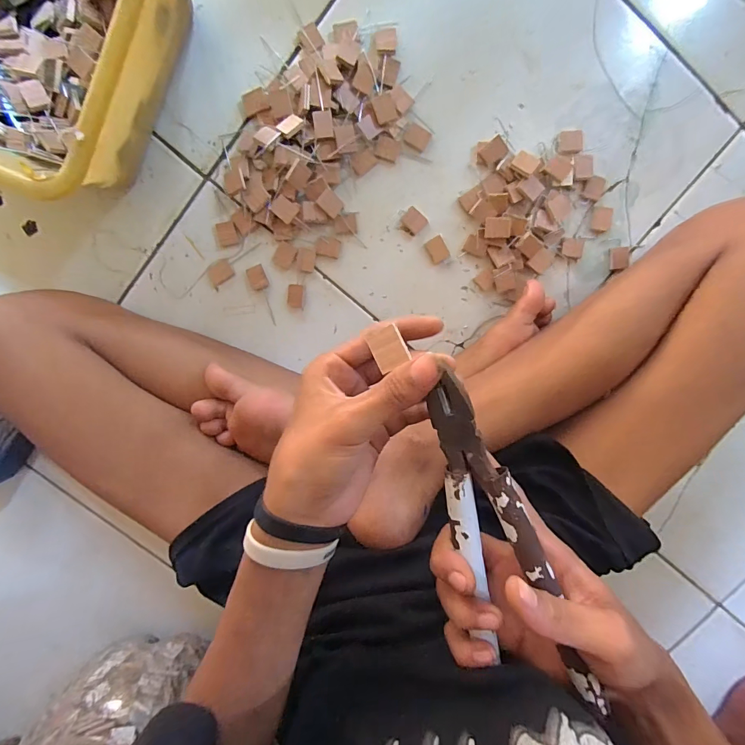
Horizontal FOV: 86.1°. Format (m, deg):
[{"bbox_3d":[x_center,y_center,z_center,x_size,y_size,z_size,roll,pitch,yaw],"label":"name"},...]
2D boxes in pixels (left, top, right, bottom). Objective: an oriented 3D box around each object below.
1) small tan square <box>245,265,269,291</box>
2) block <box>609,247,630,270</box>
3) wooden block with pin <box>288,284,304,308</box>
[{"bbox_3d":[-0.125,-0.102,0.433,0.020,0.004,0.025,-21,99,3],"label":"small tan square"},{"bbox_3d":[0.269,-0.124,0.434,0.019,0.006,0.023,-5,100,0],"label":"block"},{"bbox_3d":[-0.084,-0.083,0.436,0.017,0.004,0.024,3,99,-1],"label":"wooden block with pin"}]

